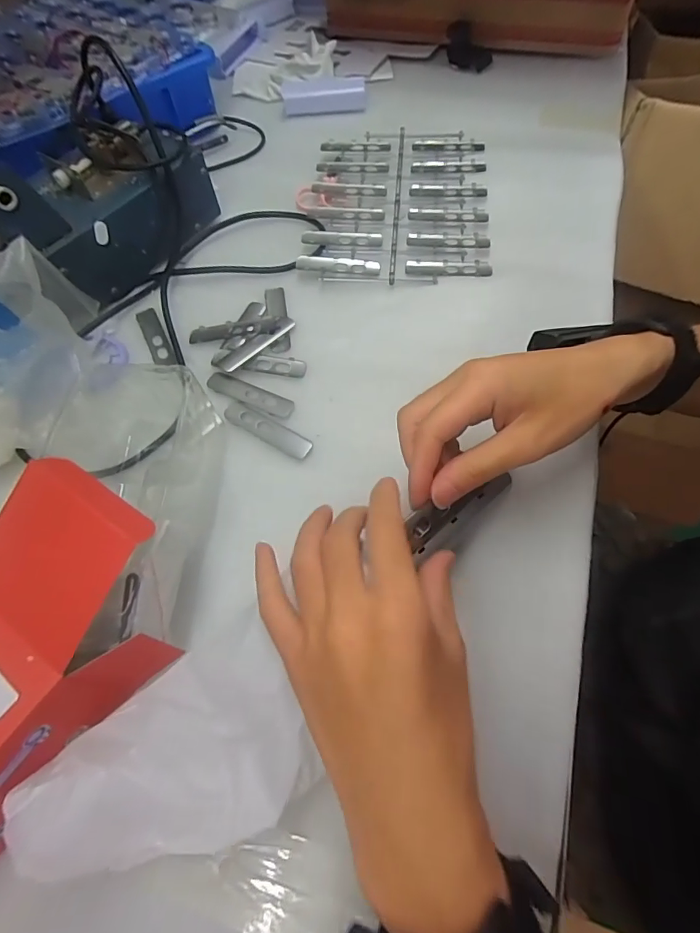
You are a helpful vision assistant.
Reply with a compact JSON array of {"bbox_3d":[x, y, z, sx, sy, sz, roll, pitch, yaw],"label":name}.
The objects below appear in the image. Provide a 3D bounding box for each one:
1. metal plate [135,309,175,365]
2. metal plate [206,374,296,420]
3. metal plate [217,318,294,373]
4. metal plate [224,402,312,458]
[{"bbox_3d":[-0.175,-0.117,0.417,0.017,0.004,0.076,-26,65,-10],"label":"metal plate"},{"bbox_3d":[-0.082,-0.059,0.378,0.078,0.004,0.018,22,67,13],"label":"metal plate"},{"bbox_3d":[-0.079,-0.107,0.402,0.077,0.005,0.018,-40,69,-16],"label":"metal plate"},{"bbox_3d":[-0.064,-0.030,0.361,0.077,0.004,0.019,27,68,15],"label":"metal plate"}]

